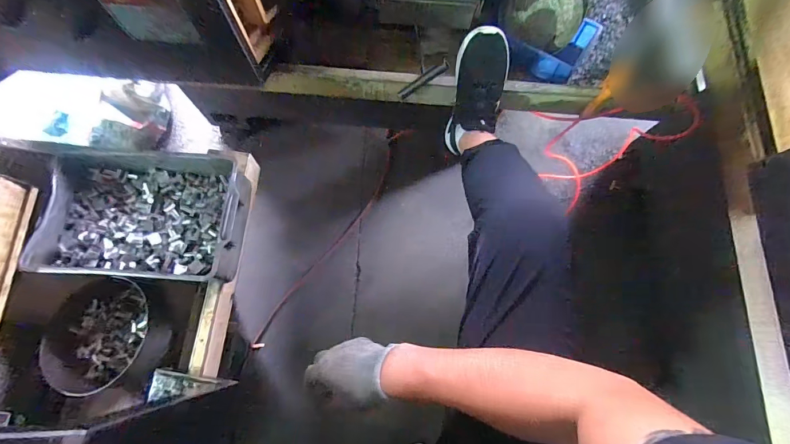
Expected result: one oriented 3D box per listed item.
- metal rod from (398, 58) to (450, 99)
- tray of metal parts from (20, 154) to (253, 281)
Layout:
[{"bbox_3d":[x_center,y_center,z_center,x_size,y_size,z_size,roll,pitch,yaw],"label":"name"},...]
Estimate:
[{"bbox_3d":[0.062,-0.312,0.834,0.128,0.016,0.020,-25,73,32],"label":"metal rod"},{"bbox_3d":[-0.443,-0.014,0.673,0.343,0.084,0.233,1,74,-1],"label":"tray of metal parts"}]

